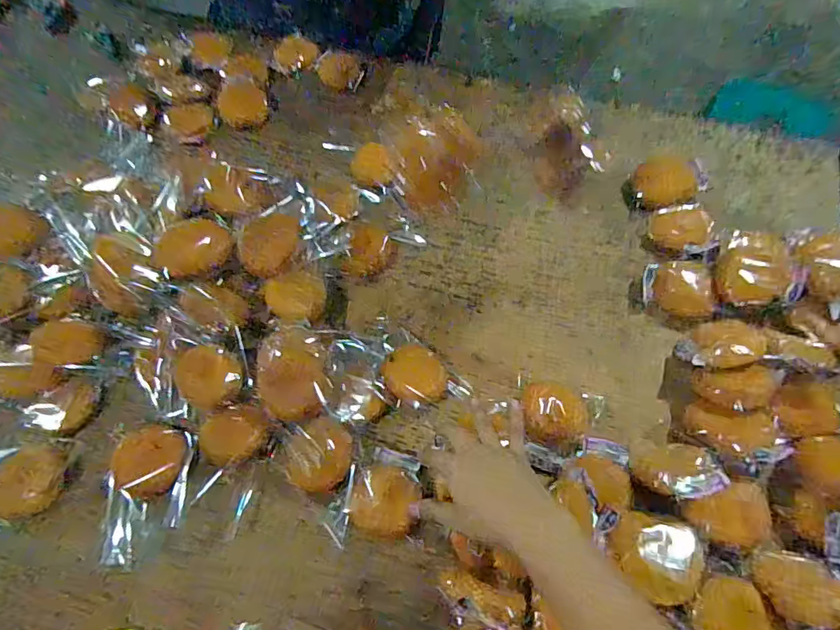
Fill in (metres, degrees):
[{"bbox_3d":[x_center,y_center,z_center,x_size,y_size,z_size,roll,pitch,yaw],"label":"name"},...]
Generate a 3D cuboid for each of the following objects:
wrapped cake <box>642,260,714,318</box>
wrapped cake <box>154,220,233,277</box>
[{"bbox_3d":[0.357,-0.041,0.712,0.089,0.032,0.089,-2,61,3],"label":"wrapped cake"},{"bbox_3d":[-0.307,-0.091,0.694,0.093,0.028,0.077,-40,66,-17],"label":"wrapped cake"}]

